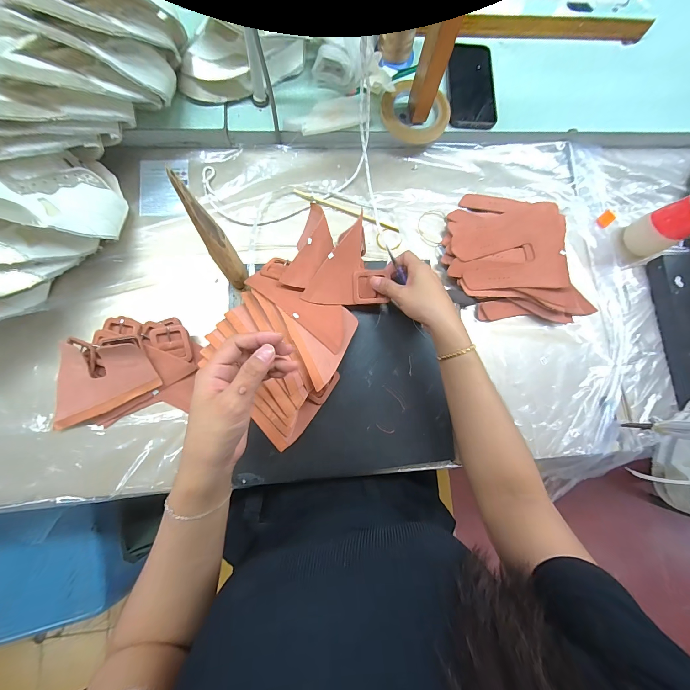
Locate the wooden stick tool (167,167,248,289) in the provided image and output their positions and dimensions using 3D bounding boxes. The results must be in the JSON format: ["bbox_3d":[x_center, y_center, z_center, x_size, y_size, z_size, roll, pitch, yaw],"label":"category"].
[{"bbox_3d":[-0.142,-0.112,0.336,0.023,0.191,0.033,-27,84,-8],"label":"wooden stick tool"}]

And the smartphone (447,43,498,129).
[{"bbox_3d":[0.217,-0.447,0.521,0.081,0.014,0.162,1,81,-4],"label":"smartphone"}]

